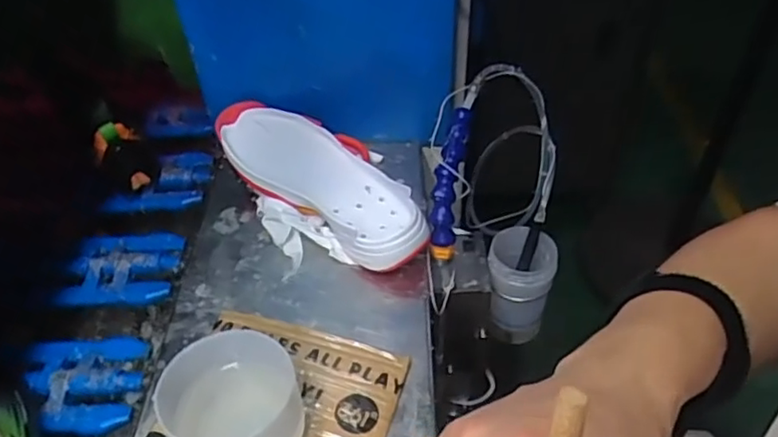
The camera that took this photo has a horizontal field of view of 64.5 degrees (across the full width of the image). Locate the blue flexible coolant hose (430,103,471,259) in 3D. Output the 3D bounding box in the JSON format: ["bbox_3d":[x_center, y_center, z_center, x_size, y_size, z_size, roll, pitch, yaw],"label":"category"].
[{"bbox_3d":[0.057,-0.035,0.589,0.023,0.038,0.146,9,90,16],"label":"blue flexible coolant hose"}]

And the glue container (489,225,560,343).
[{"bbox_3d":[0.149,0.076,0.697,0.068,0.115,0.069,13,49,14],"label":"glue container"}]

